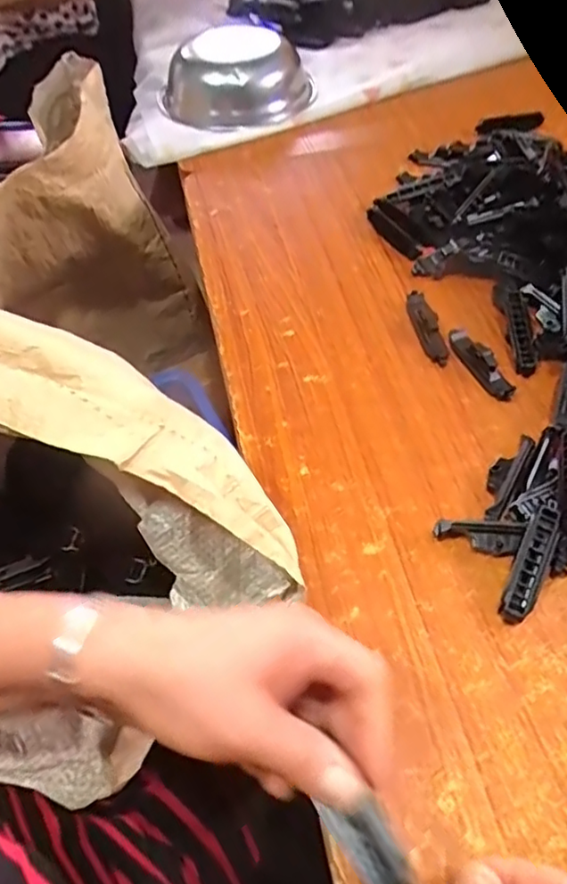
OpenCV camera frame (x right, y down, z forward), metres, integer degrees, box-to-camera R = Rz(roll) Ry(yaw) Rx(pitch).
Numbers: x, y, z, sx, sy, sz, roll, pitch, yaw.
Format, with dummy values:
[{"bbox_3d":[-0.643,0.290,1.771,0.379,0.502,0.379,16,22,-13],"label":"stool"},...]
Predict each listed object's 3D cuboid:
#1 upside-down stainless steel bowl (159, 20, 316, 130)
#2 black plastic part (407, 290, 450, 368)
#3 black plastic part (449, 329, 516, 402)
[{"bbox_3d":[-0.065,-0.469,0.757,0.181,0.062,0.152,-14,55,-6],"label":"upside-down stainless steel bowl"},{"bbox_3d":[0.125,-0.103,0.521,0.018,0.014,0.081,-12,55,-5],"label":"black plastic part"},{"bbox_3d":[0.163,-0.068,0.496,0.018,0.018,0.078,-22,56,-12],"label":"black plastic part"}]

